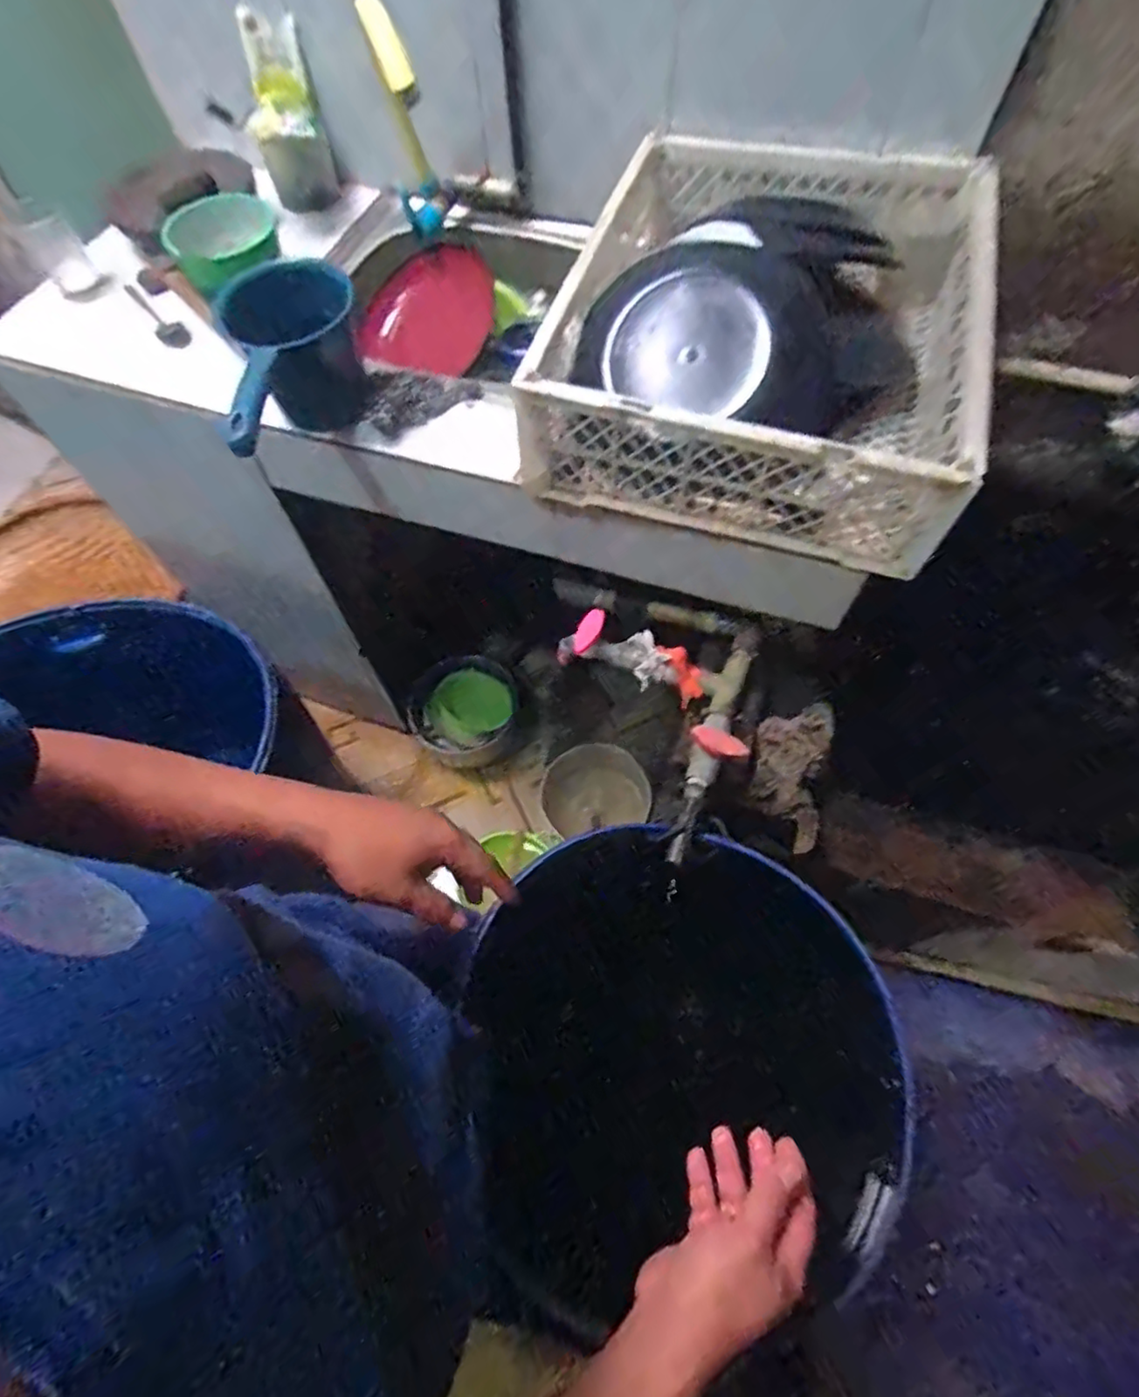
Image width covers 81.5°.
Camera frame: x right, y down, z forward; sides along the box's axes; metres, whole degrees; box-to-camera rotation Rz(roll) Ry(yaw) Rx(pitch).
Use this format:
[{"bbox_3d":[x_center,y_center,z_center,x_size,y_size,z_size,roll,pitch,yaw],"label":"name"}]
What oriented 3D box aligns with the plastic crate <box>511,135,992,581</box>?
[{"bbox_3d":[0.205,-0.405,0.719,0.406,0.136,0.500,13,63,9],"label":"plastic crate"}]

